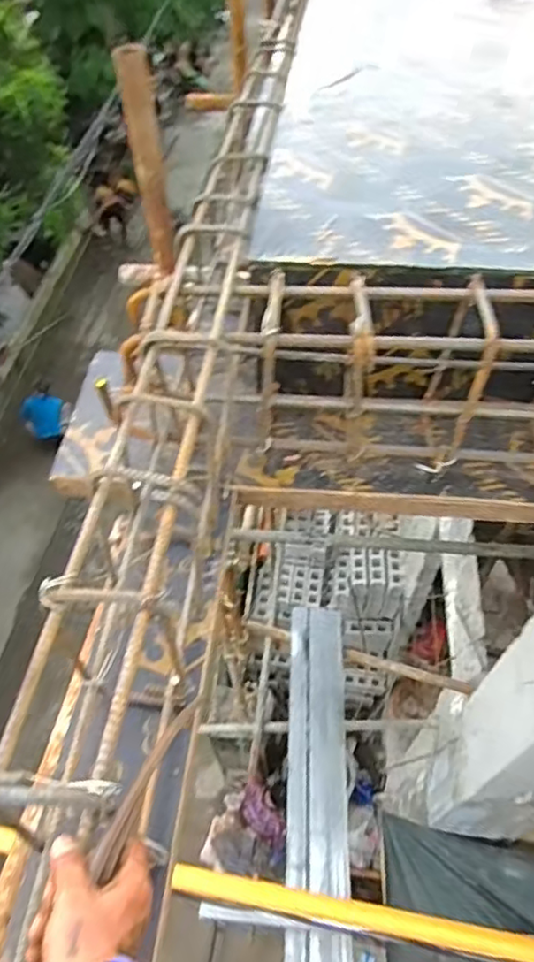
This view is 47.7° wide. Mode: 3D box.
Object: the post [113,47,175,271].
[{"bbox_3d":[-0.228,-0.602,1.185,0.059,0.408,0.042,-8,52,-6],"label":"post"}]

